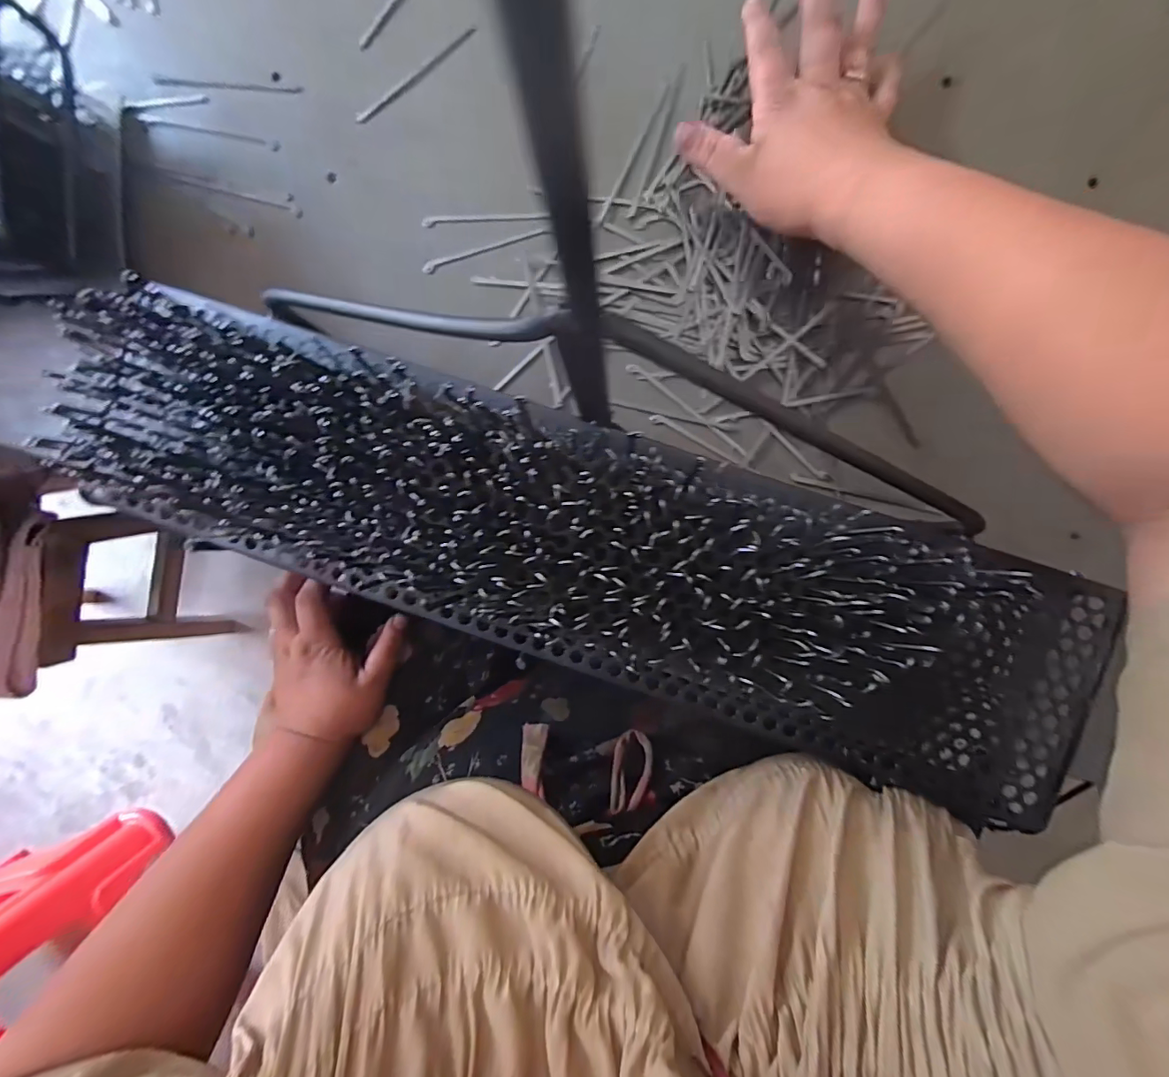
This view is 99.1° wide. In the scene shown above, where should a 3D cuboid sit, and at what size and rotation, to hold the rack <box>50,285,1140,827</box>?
[{"bbox_3d":[-0.002,0.002,0.276,0.591,0.075,0.143,19,95,-4],"label":"rack"}]

